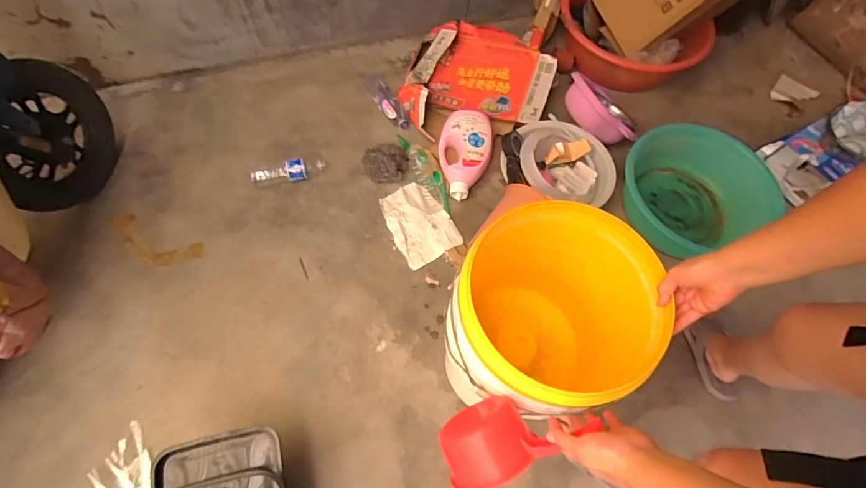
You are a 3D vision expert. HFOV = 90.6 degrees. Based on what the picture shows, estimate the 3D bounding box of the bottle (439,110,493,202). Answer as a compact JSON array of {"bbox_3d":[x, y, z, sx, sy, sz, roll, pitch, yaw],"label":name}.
[{"bbox_3d":[0.100,-0.283,1.349,0.164,0.069,0.297,10,65,1],"label":"bottle"}]

